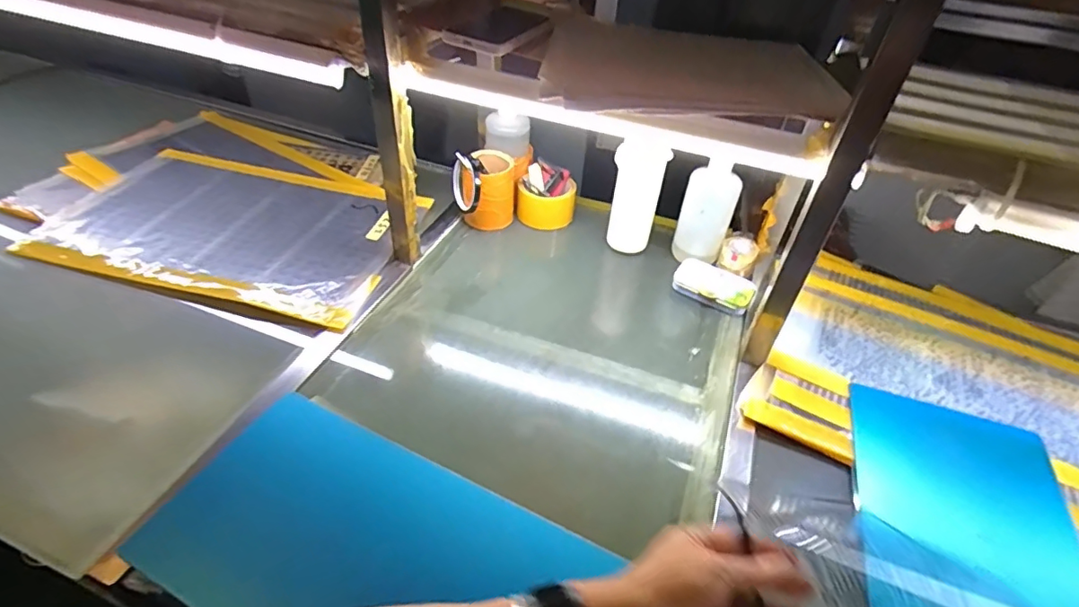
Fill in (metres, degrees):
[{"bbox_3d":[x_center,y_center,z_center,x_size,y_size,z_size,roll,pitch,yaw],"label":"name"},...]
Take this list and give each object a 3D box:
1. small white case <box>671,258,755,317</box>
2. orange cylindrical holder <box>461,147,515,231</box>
[{"bbox_3d":[0.259,-0.028,0.806,0.113,0.023,0.072,21,45,17],"label":"small white case"},{"bbox_3d":[-0.086,-0.187,0.904,0.088,0.101,0.091,3,43,-2],"label":"orange cylindrical holder"}]

